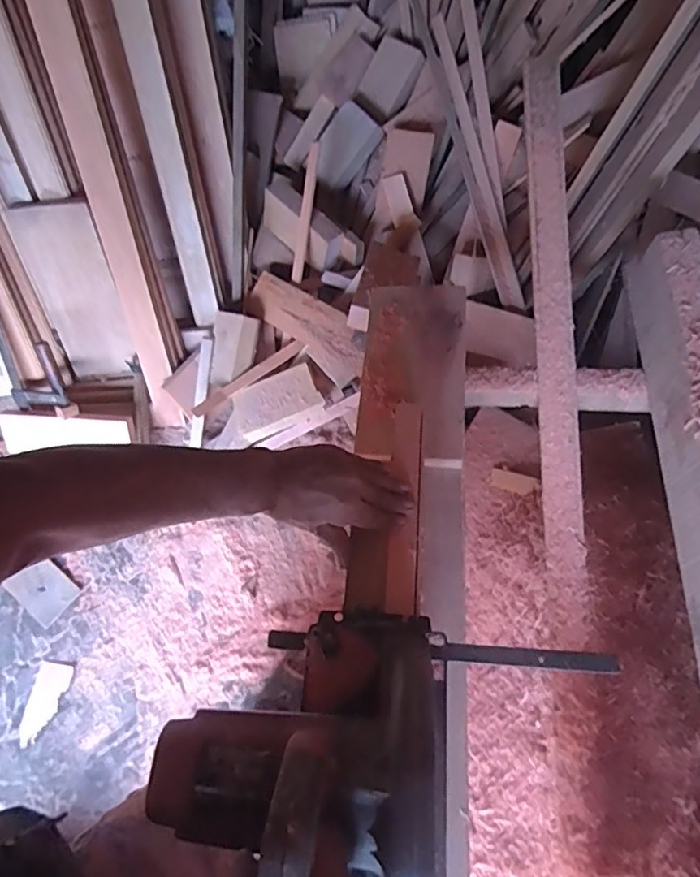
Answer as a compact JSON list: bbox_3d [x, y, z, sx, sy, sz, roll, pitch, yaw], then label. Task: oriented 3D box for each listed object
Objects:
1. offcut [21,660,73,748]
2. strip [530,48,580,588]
[{"bbox_3d":[-0.673,0.588,1.221,0.077,0.009,0.163,5,65,6],"label":"offcut"},{"bbox_3d":[0.314,-0.197,0.860,0.046,0.023,0.817,0,85,3],"label":"strip"}]

